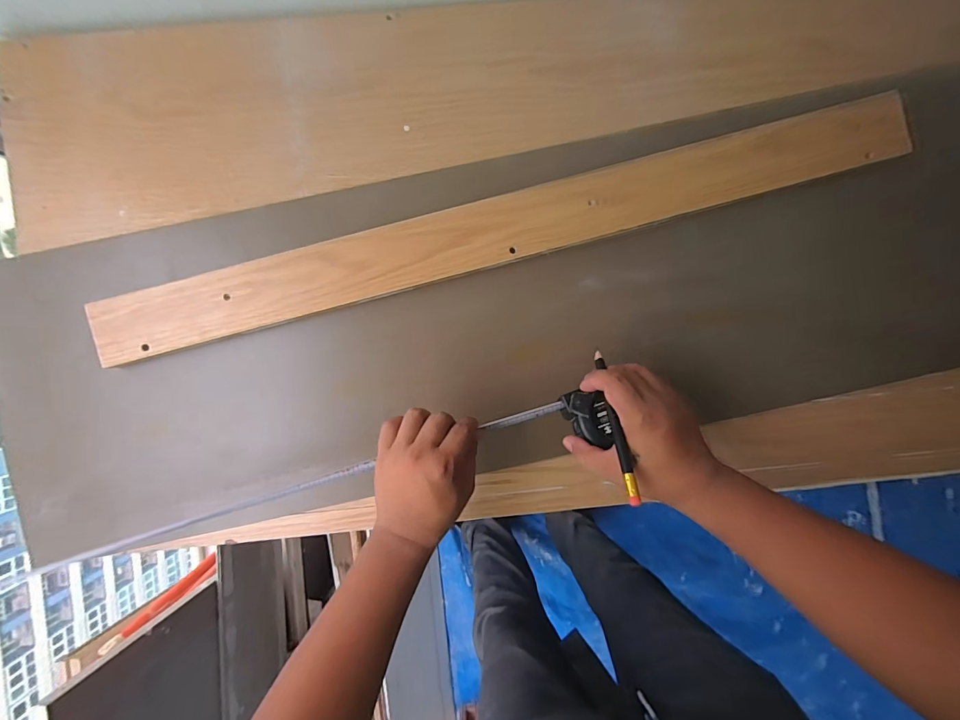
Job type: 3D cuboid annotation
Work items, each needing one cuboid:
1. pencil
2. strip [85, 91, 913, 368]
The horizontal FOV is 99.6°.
[{"bbox_3d":[0.121,0.054,0.367,0.010,0.012,0.149,-3,56,0],"label":"pencil"},{"bbox_3d":[0.026,-0.147,0.459,0.904,0.017,0.070,-15,98,-1],"label":"strip"}]

